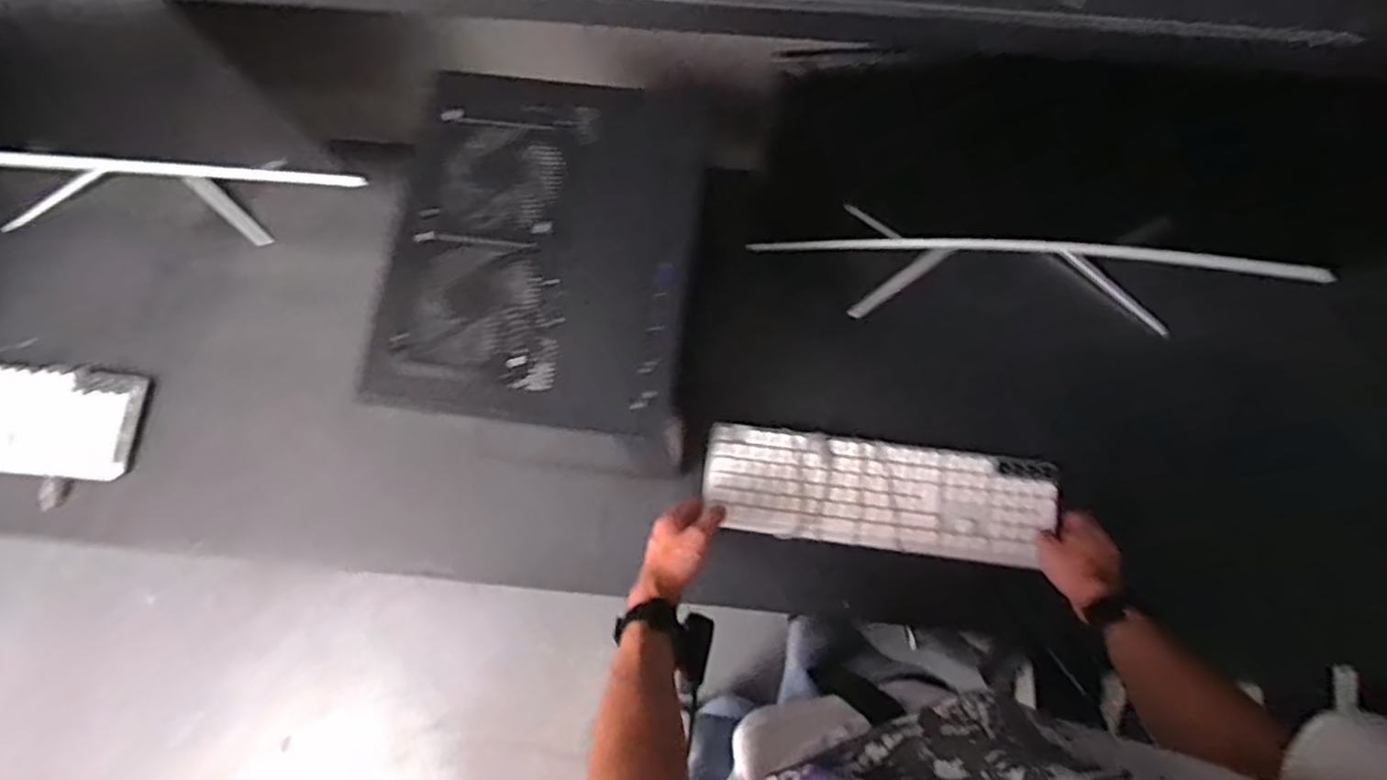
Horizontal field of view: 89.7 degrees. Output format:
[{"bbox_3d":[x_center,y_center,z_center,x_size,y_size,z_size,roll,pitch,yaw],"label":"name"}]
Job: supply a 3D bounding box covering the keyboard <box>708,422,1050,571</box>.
[{"bbox_3d":[0.231,0.130,0.878,0.426,0.030,0.128,7,76,2],"label":"keyboard"}]

